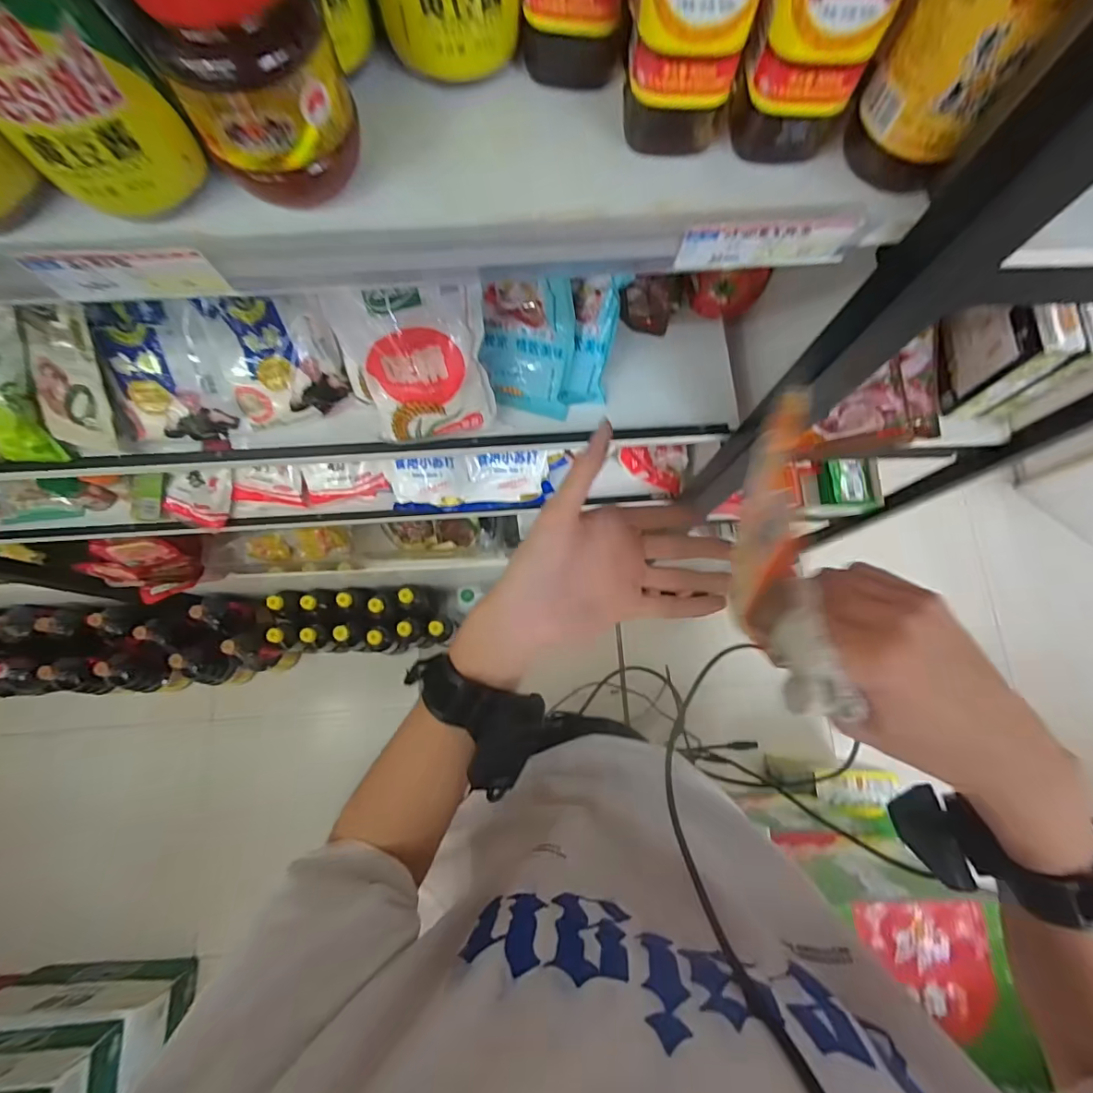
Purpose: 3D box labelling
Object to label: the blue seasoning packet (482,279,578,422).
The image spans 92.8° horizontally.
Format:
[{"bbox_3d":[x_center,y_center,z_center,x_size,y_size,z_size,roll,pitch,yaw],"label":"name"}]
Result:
[{"bbox_3d":[-0.020,-0.214,0.564,0.096,0.142,0.027,7,39,4],"label":"blue seasoning packet"}]

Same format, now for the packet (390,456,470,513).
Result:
[{"bbox_3d":[-0.179,-0.097,0.807,0.120,0.098,0.023,5,35,3],"label":"packet"}]

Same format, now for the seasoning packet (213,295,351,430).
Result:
[{"bbox_3d":[-0.276,-0.192,0.540,0.116,0.124,0.022,-13,37,-11],"label":"seasoning packet"}]

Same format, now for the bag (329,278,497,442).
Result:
[{"bbox_3d":[-0.119,-0.178,0.516,0.124,0.159,0.023,-14,42,-9],"label":"bag"}]

